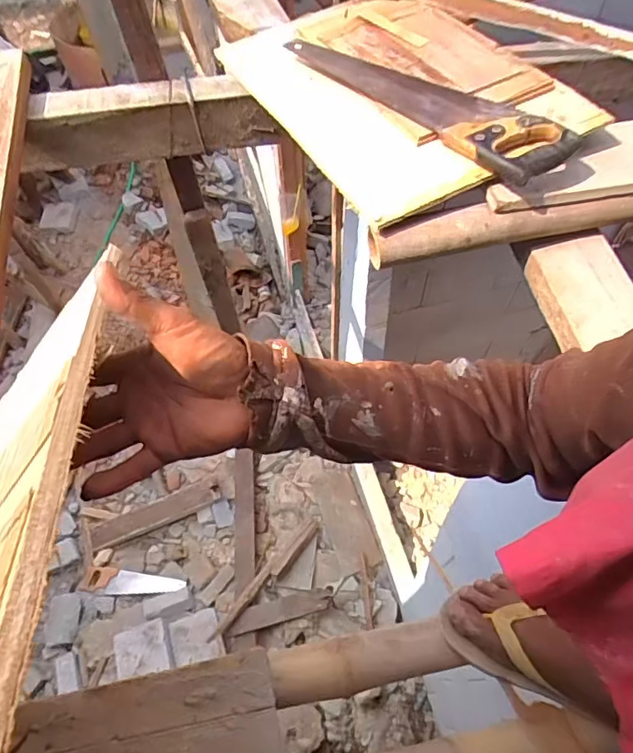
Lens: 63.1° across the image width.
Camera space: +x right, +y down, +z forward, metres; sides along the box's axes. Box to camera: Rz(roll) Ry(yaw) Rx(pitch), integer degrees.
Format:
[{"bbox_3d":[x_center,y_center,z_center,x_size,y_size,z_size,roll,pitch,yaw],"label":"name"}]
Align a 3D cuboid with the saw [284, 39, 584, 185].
[{"bbox_3d":[0.144,-0.424,0.749,0.116,0.044,0.495,-36,65,-18],"label":"saw"}]

